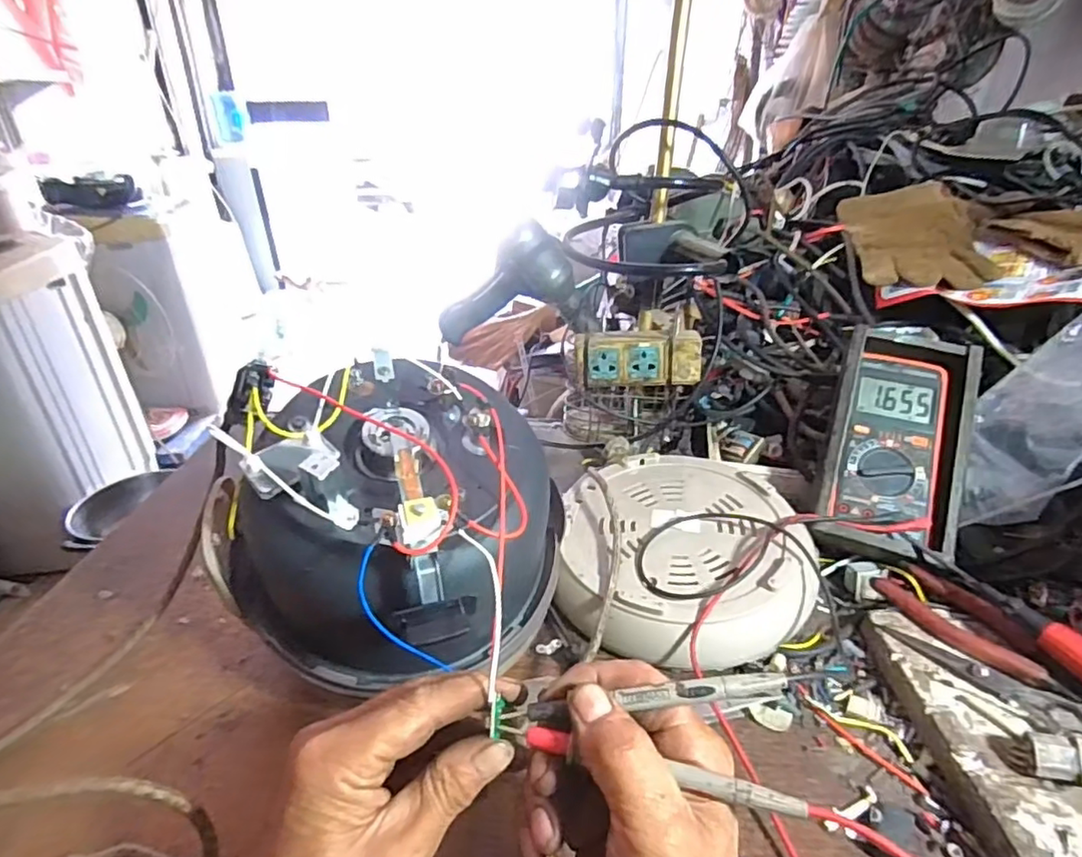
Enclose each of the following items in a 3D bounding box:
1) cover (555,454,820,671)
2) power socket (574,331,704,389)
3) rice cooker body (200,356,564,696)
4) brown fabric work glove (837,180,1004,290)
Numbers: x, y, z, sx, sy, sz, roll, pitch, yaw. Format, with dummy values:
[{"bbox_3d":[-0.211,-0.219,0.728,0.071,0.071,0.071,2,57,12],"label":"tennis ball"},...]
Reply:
[{"bbox_3d":[0.120,0.102,0.511,0.200,0.056,0.217,2,28,-1],"label":"cover"},{"bbox_3d":[0.103,-0.075,0.650,0.130,0.059,0.027,2,28,1],"label":"power socket"},{"bbox_3d":[-0.089,0.060,0.394,0.202,0.167,0.171,14,30,21],"label":"rice cooker body"},{"bbox_3d":[0.467,-0.239,0.771,0.144,0.030,0.236,-1,45,22],"label":"brown fabric work glove"}]

